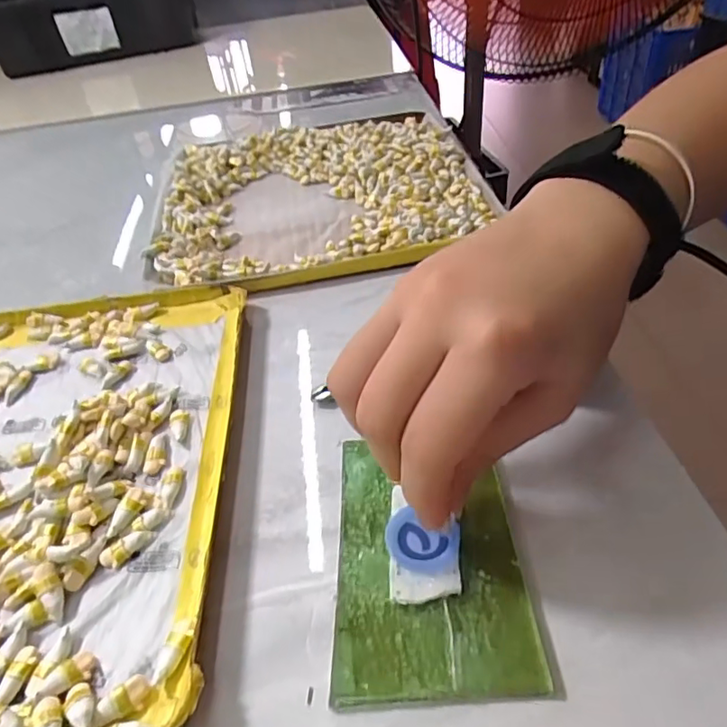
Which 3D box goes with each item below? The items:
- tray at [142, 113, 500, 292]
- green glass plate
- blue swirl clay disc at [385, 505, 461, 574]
[{"bbox_3d":[-0.041,-0.134,0.435,0.234,0.019,0.225,-10,43,-4],"label":"tray"},{"bbox_3d":[0.024,0.071,0.213,0.068,0.006,0.098,-5,43,2],"label":"green glass plate"},{"bbox_3d":[0.021,0.065,0.210,0.027,0.004,0.023,14,46,20],"label":"blue swirl clay disc"}]

